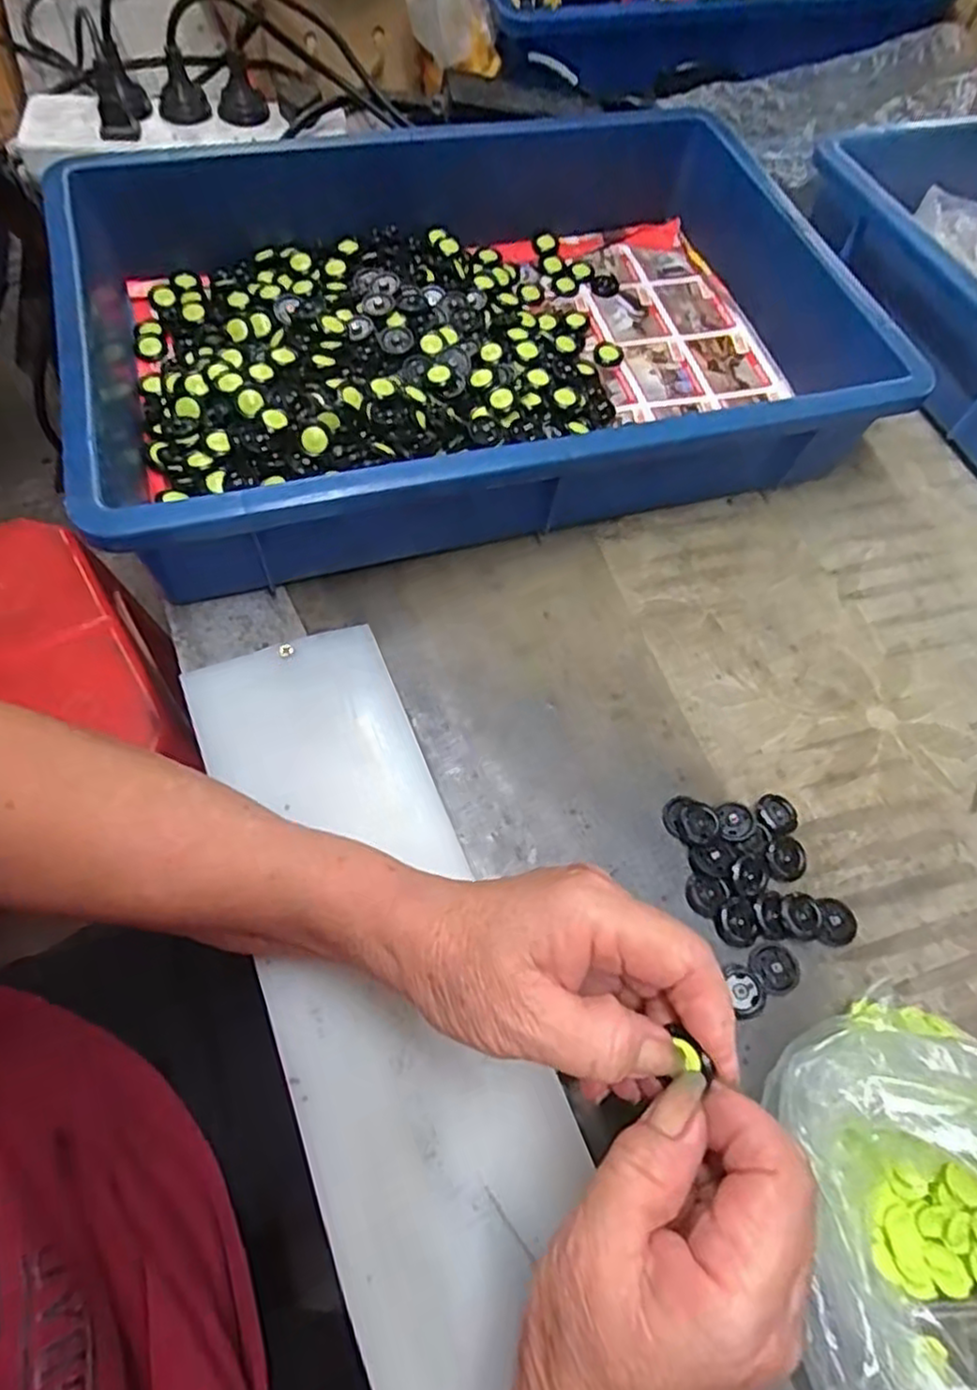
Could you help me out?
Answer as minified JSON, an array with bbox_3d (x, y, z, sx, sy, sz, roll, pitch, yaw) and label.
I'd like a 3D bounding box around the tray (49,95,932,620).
[{"bbox_3d":[-0.010,-0.213,0.422,0.428,0.089,0.282,-14,63,-11],"label":"tray"}]

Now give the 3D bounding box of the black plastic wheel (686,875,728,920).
[{"bbox_3d":[0.096,0.089,0.310,0.017,0.004,0.016,2,62,-3],"label":"black plastic wheel"}]

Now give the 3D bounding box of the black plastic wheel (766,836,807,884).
[{"bbox_3d":[0.137,0.075,0.319,0.021,0.004,0.018,-31,68,-19],"label":"black plastic wheel"}]

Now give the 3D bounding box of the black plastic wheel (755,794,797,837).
[{"bbox_3d":[0.136,0.057,0.329,0.019,0.006,0.020,2,62,-3],"label":"black plastic wheel"}]

